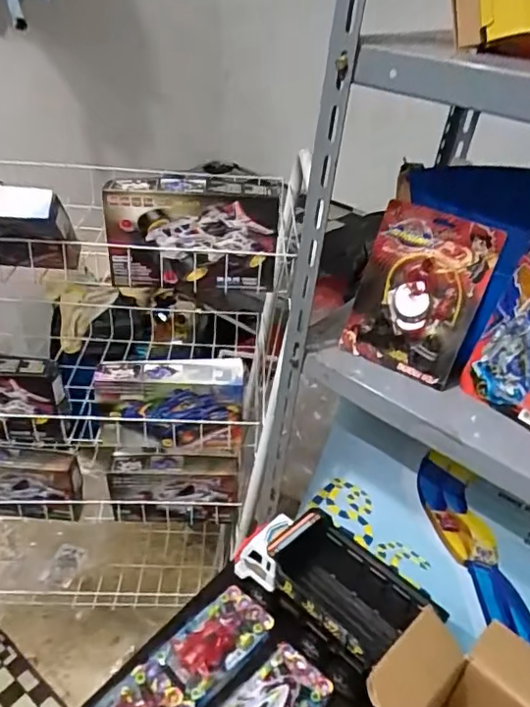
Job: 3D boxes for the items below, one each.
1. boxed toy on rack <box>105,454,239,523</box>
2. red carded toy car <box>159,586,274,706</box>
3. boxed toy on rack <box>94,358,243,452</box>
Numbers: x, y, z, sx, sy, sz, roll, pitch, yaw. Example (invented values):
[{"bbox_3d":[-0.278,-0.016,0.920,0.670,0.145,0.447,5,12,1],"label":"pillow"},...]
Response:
[{"bbox_3d":[-0.169,0.251,1.042,0.228,0.144,0.058,2,35,-4],"label":"boxed toy on rack"},{"bbox_3d":[-0.072,0.429,0.836,0.098,0.023,0.163,29,42,31],"label":"red carded toy car"},{"bbox_3d":[-0.156,0.086,0.915,0.227,0.152,0.066,0,36,-7],"label":"boxed toy on rack"}]

